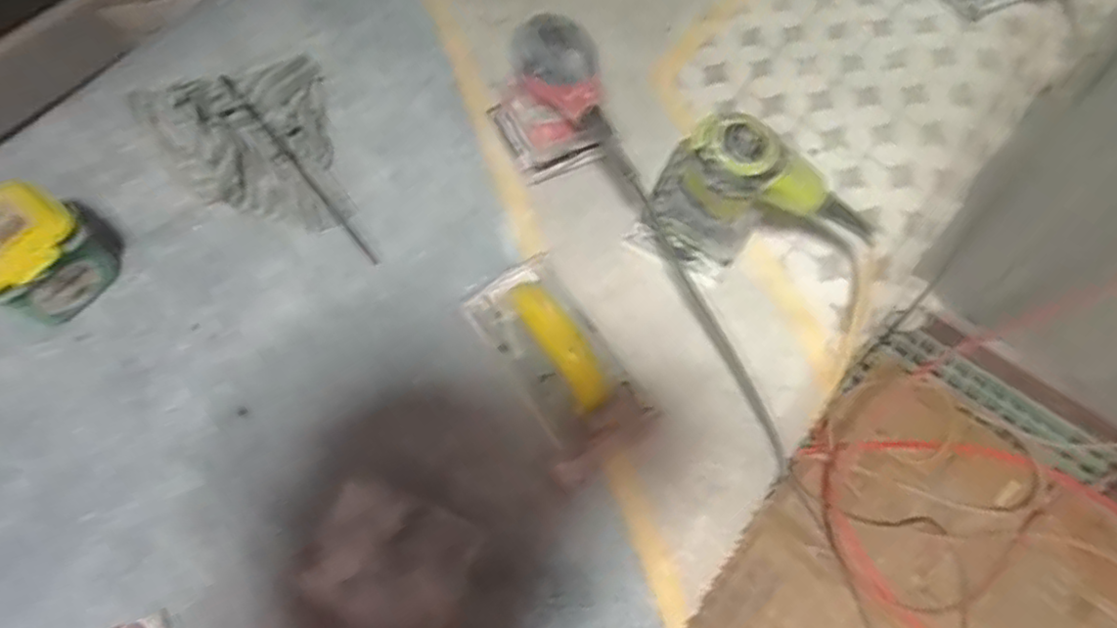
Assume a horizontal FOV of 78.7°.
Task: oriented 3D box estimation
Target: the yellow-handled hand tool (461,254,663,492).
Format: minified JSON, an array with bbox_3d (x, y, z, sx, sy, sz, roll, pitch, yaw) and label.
[{"bbox_3d":[-0.005,0.027,0.566,0.100,0.070,0.194,-30,67,-13],"label":"yellow-handled hand tool"}]

